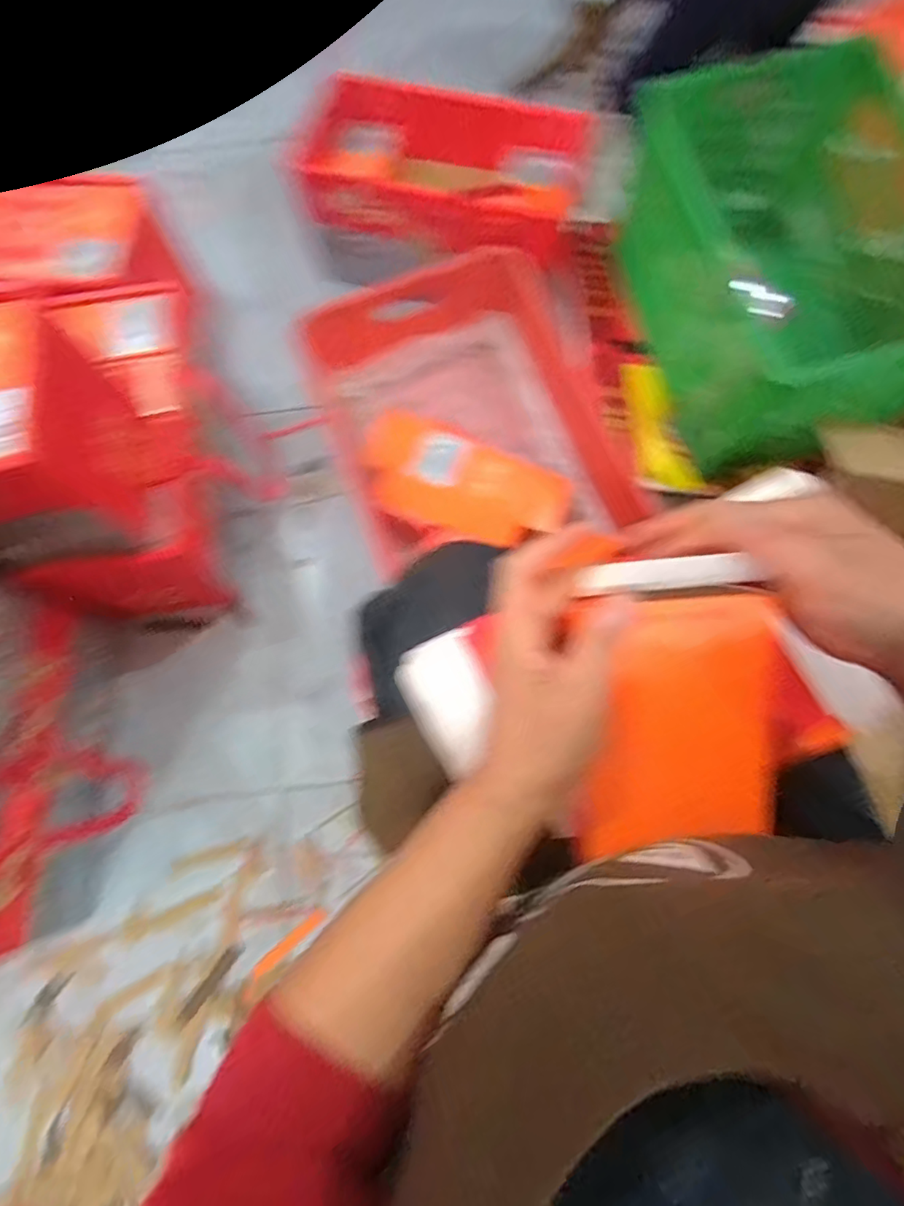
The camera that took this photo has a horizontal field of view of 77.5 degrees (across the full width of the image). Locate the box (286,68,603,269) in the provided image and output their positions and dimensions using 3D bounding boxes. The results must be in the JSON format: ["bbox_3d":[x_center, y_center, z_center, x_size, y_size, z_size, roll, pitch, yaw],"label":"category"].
[{"bbox_3d":[-0.011,-0.674,0.890,0.445,0.140,0.154,2,75,2],"label":"box"}]

